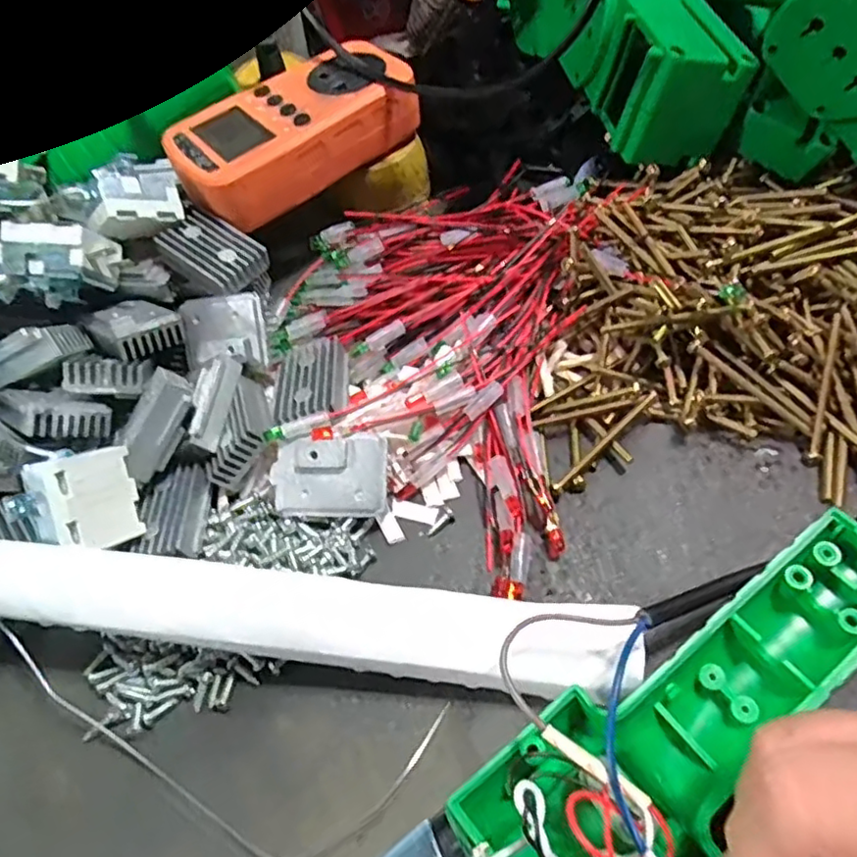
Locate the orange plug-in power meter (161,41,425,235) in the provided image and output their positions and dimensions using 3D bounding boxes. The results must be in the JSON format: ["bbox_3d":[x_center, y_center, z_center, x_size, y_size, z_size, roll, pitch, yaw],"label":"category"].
[{"bbox_3d":[-0.069,-0.153,0.335,0.131,0.042,0.069,-36,57,-16],"label":"orange plug-in power meter"}]

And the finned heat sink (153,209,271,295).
[{"bbox_3d":[-0.104,-0.084,0.301,0.045,0.014,0.032,28,66,18],"label":"finned heat sink"}]

